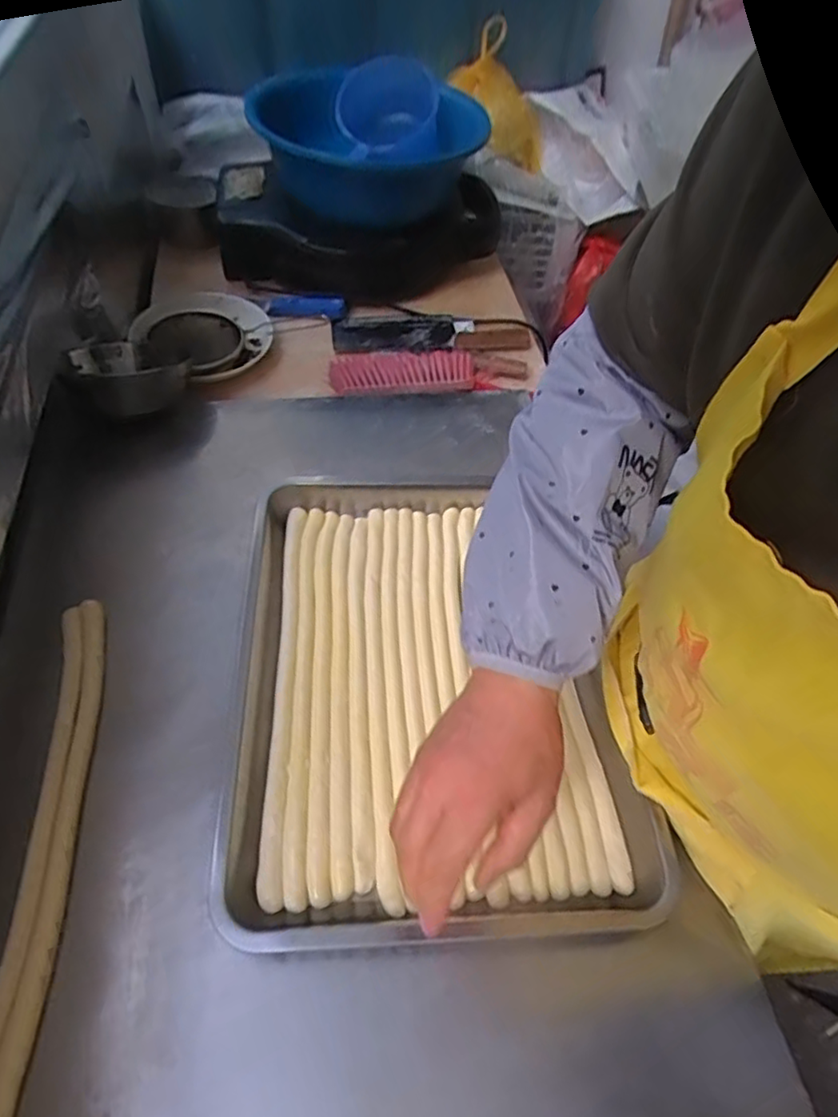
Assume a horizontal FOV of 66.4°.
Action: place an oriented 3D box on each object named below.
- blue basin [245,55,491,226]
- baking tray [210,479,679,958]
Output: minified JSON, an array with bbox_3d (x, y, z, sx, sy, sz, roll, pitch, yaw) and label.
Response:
[{"bbox_3d":[-0.085,-0.681,1.050,0.320,0.154,0.351,2,54,-3],"label":"blue basin"},{"bbox_3d":[0.008,0.101,0.594,0.328,0.047,0.431,-2,54,-5],"label":"baking tray"}]

